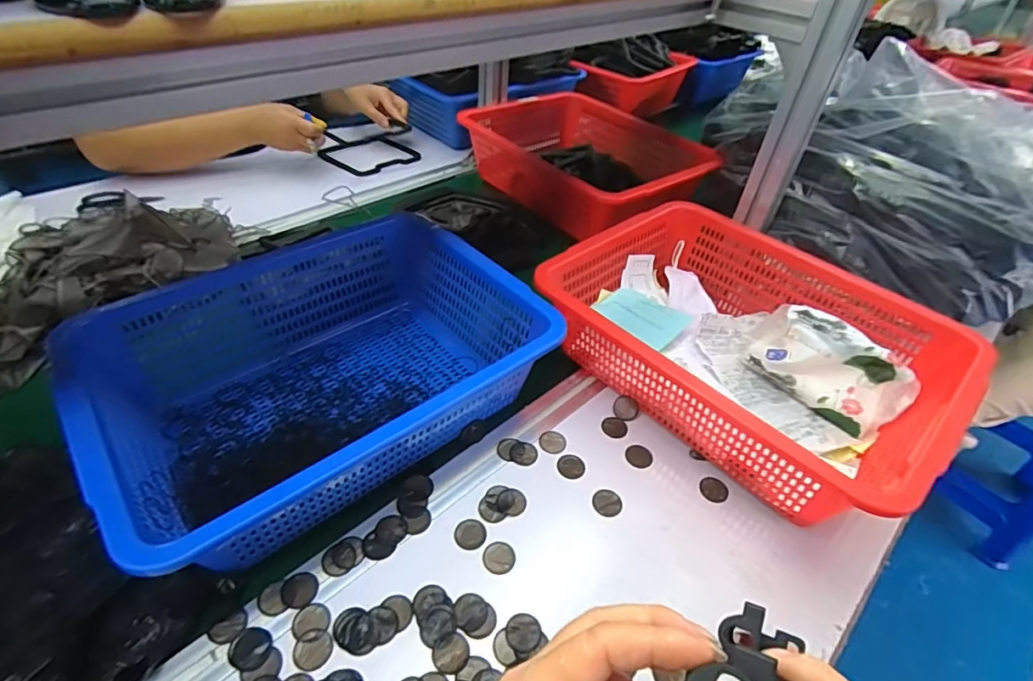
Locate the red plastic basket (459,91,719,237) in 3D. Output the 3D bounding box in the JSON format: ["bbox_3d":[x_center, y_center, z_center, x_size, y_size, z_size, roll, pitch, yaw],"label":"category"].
[{"bbox_3d":[0.137,-0.326,0.929,0.331,0.107,0.409,-28,53,-31],"label":"red plastic basket"}]

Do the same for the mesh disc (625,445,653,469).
[{"bbox_3d":[0.128,0.120,0.528,0.027,0.004,0.028,3,43,-3],"label":"mesh disc"}]

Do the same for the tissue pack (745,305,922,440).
[{"bbox_3d":[0.335,0.027,0.549,0.159,0.079,0.056,35,51,27],"label":"tissue pack"}]

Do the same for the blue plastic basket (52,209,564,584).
[{"bbox_3d":[-0.189,0.022,0.516,0.383,0.115,0.304,-30,54,-32],"label":"blue plastic basket"}]

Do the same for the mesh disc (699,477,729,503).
[{"bbox_3d":[0.197,0.149,0.506,0.027,0.004,0.026,3,43,-3],"label":"mesh disc"}]

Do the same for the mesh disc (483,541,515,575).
[{"bbox_3d":[-0.015,0.188,0.441,0.027,0.004,0.027,3,43,-3],"label":"mesh disc"}]

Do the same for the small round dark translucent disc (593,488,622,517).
[{"bbox_3d":[0.087,0.155,0.487,0.027,0.004,0.027,3,43,-3],"label":"small round dark translucent disc"}]

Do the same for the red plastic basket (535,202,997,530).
[{"bbox_3d":[0.250,0.000,0.576,0.382,0.123,0.304,35,50,27],"label":"red plastic basket"}]

